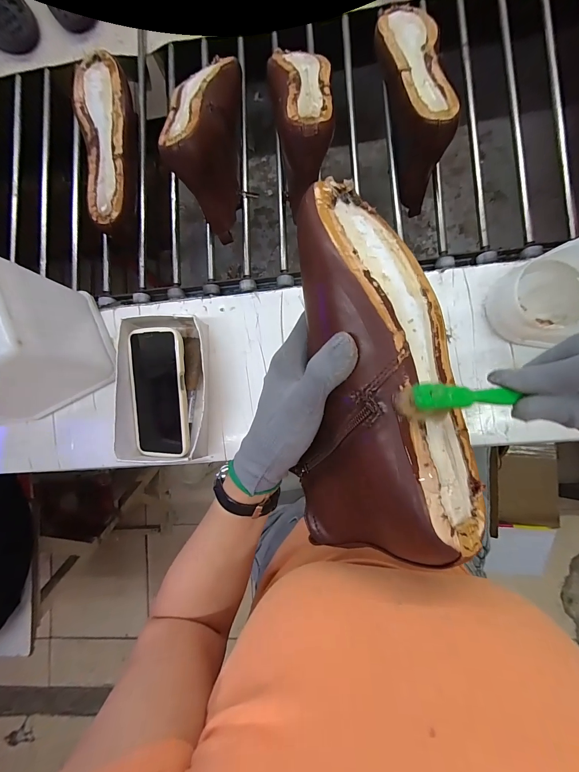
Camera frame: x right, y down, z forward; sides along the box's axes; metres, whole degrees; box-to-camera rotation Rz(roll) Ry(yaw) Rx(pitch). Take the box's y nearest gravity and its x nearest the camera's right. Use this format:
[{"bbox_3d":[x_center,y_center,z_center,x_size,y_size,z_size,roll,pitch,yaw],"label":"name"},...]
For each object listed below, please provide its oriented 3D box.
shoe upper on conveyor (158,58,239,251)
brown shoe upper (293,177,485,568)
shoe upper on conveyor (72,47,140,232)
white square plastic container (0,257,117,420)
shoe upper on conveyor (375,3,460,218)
[{"bbox_3d":[-0.122,-0.368,0.465,0.078,0.119,0.268,0,86,7],"label":"shoe upper on conveyor"},{"bbox_3d":[0.056,-0.008,0.221,0.109,0.094,0.261,-5,87,6],"label":"brown shoe upper"},{"bbox_3d":[-0.268,-0.363,0.505,0.080,0.081,0.255,-5,85,6],"label":"shoe upper on conveyor"},{"bbox_3d":[-0.336,-0.048,0.393,0.146,0.157,0.130,-30,83,4],"label":"white square plastic container"},{"bbox_3d":[0.171,-0.410,0.465,0.078,0.121,0.246,-6,85,6],"label":"shoe upper on conveyor"}]

